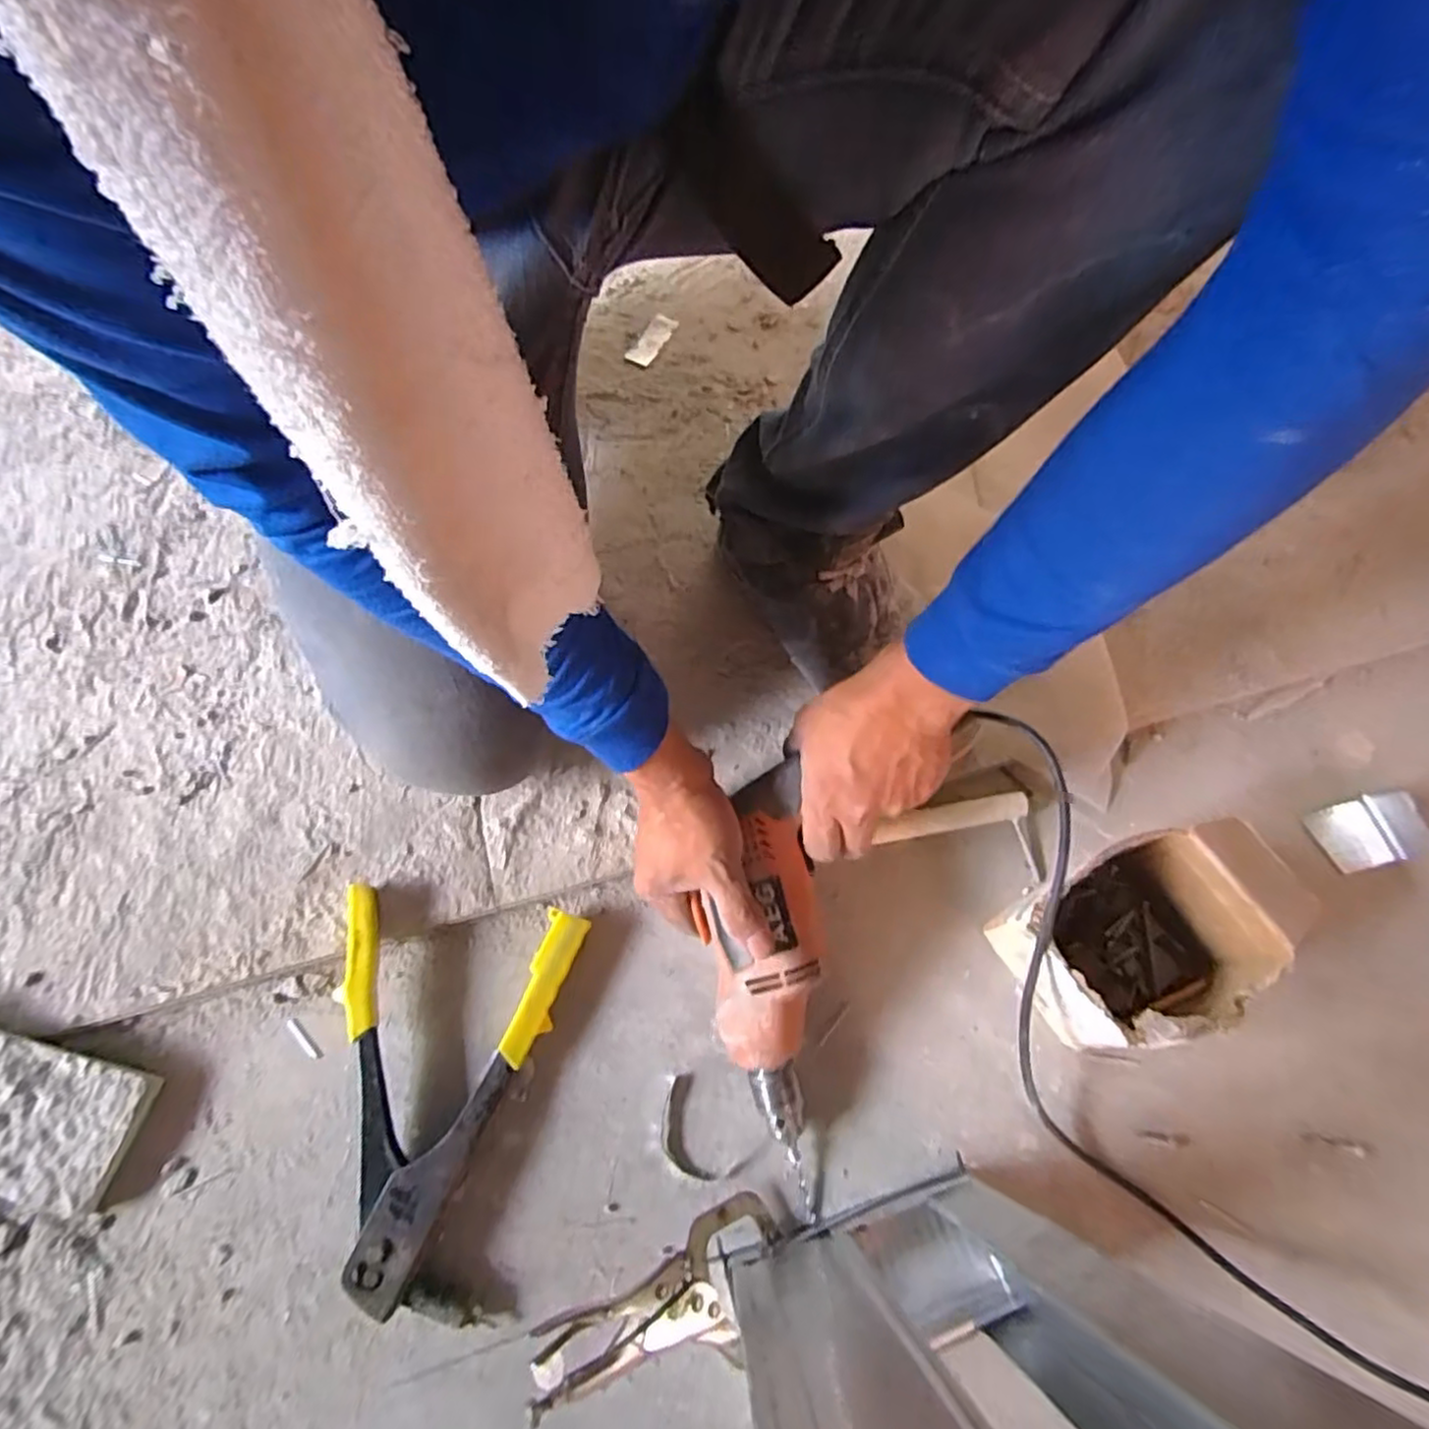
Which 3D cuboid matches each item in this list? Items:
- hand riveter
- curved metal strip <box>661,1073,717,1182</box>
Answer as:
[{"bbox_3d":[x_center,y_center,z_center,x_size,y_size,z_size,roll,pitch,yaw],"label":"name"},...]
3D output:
[{"bbox_3d":[-0.196,0.238,0.461,0.157,0.033,0.234,11,66,4],"label":"hand riveter"},{"bbox_3d":[-0.022,0.278,0.468,0.028,0.004,0.064,-12,66,-7],"label":"curved metal strip"}]

